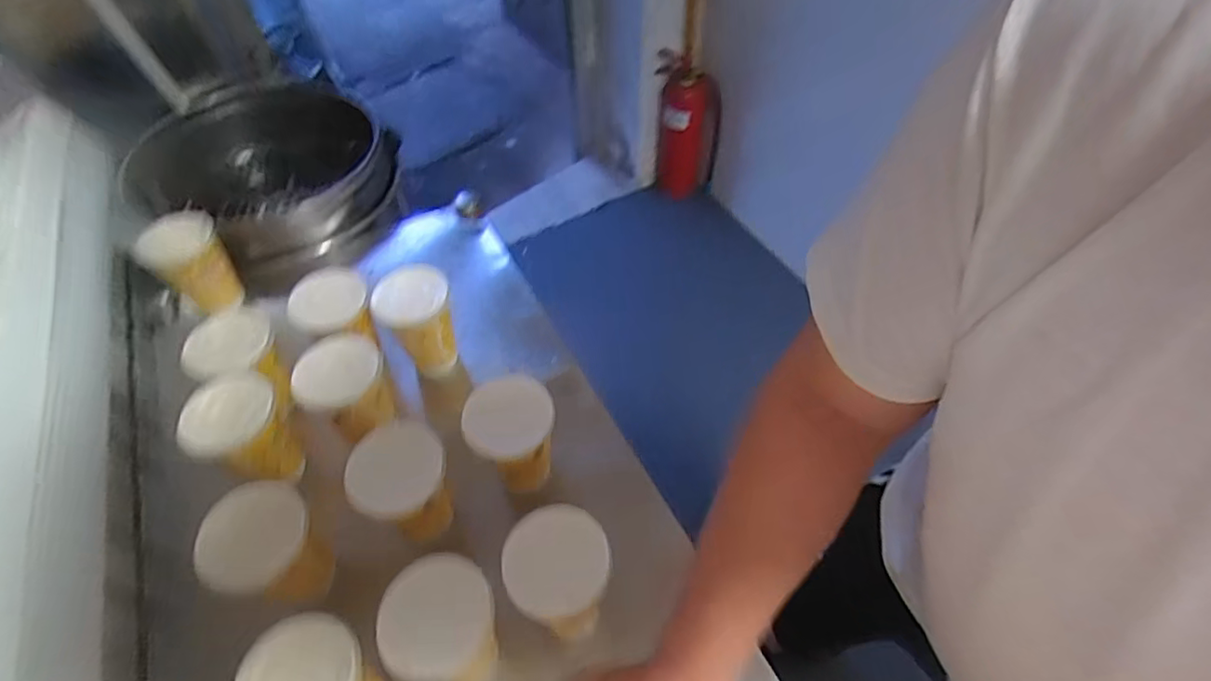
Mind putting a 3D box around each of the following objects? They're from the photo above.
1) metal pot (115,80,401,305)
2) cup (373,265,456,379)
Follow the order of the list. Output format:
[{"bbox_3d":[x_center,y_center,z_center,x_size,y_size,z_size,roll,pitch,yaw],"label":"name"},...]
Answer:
[{"bbox_3d":[-0.468,-0.226,0.855,0.324,0.167,0.322,-1,51,1],"label":"metal pot"},{"bbox_3d":[-0.201,-0.021,0.648,0.074,0.095,0.074,-1,51,1],"label":"cup"}]

